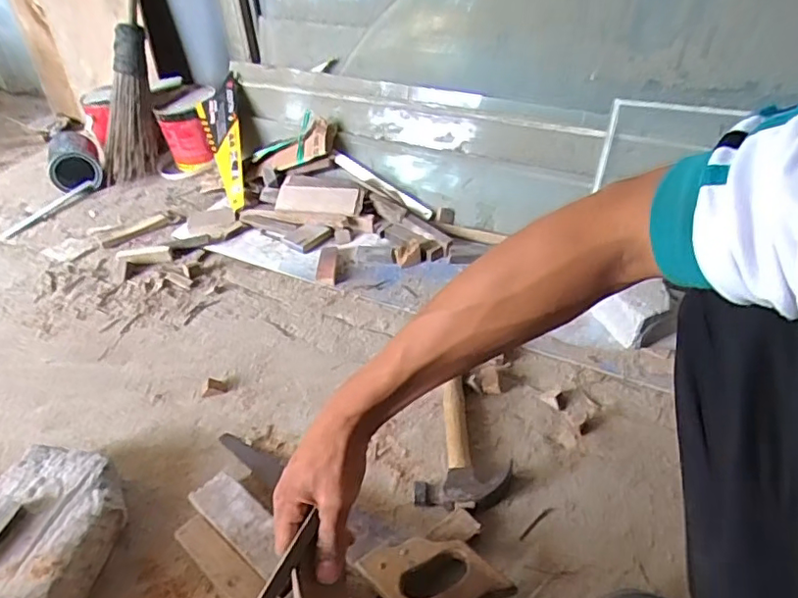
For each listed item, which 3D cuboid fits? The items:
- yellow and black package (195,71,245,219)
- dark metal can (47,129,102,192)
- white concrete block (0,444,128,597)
[{"bbox_3d":[-0.390,-0.335,1.271,0.104,0.031,0.338,-16,73,23],"label":"yellow and black package"},{"bbox_3d":[-0.782,-0.325,1.379,0.115,0.111,0.135,-21,42,-20],"label":"dark metal can"},{"bbox_3d":[-0.437,0.275,0.673,0.201,0.072,0.203,3,40,8],"label":"white concrete block"}]

